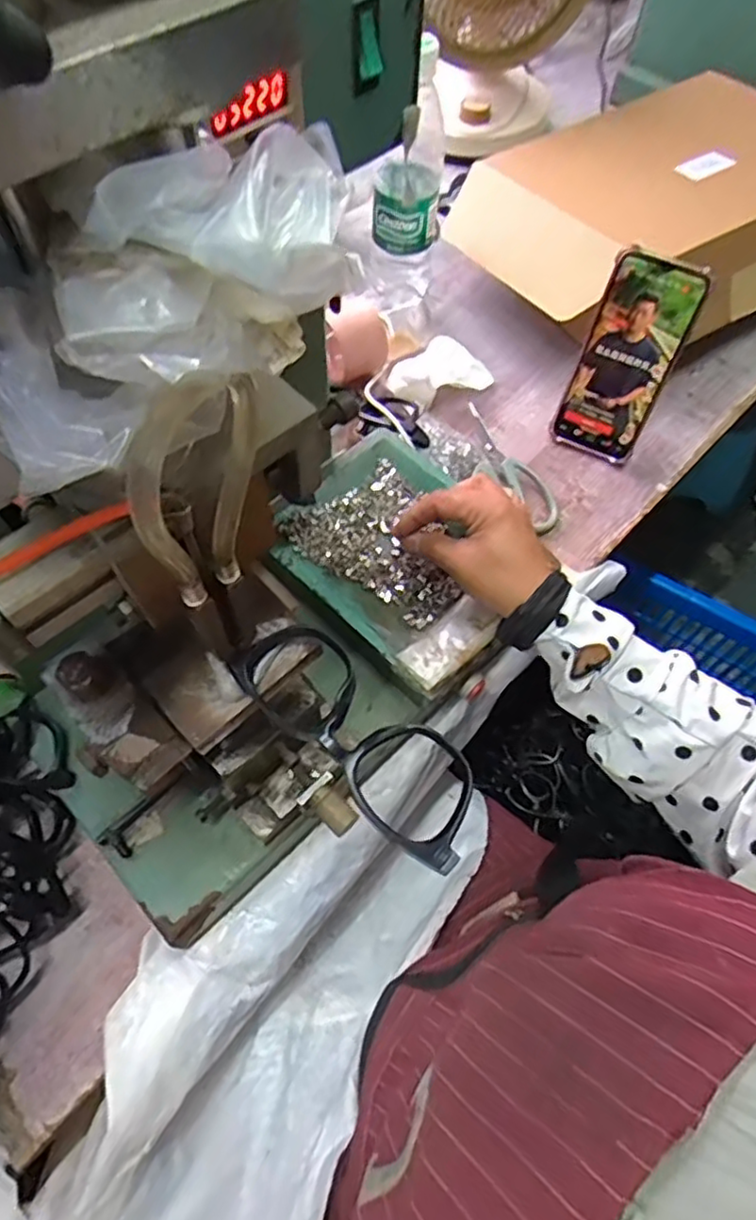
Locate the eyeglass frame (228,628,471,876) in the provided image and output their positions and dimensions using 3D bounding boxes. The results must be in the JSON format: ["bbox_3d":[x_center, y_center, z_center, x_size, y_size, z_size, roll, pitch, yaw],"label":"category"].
[{"bbox_3d":[-0.008,0.054,0.297,0.132,0.019,0.047,41,69,18],"label":"eyeglass frame"}]

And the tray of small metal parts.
[{"bbox_3d":[0.019,-0.047,0.496,0.148,0.023,0.190,-41,70,-19],"label":"tray of small metal parts"}]

